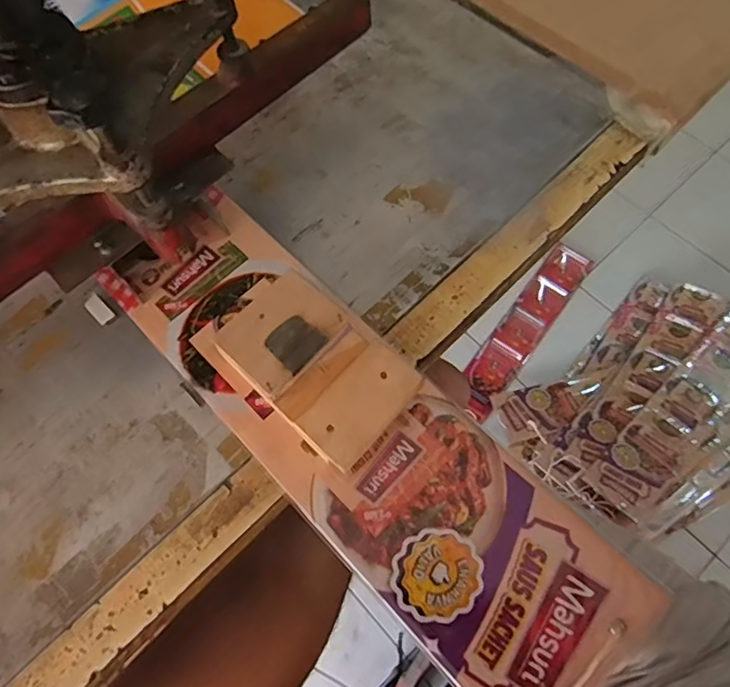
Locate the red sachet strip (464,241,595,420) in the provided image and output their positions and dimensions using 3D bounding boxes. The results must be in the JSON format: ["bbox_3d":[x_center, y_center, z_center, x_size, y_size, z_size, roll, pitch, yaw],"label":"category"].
[{"bbox_3d":[0.384,-0.040,1.359,0.100,0.029,0.510,35,73,15],"label":"red sachet strip"}]

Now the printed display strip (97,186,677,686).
[{"bbox_3d":[-0.013,0.056,0.388,0.426,0.009,0.130,41,75,18],"label":"printed display strip"}]

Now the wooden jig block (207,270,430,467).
[{"bbox_3d":[-0.030,0.016,0.387,0.127,0.042,0.084,42,75,17],"label":"wooden jig block"}]

